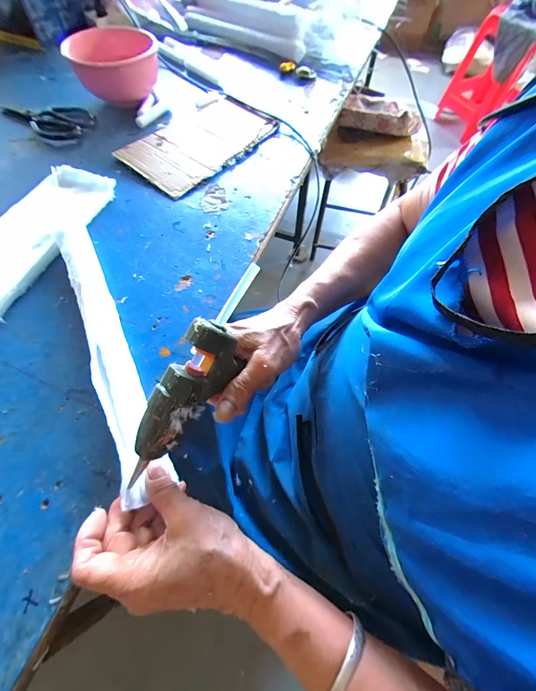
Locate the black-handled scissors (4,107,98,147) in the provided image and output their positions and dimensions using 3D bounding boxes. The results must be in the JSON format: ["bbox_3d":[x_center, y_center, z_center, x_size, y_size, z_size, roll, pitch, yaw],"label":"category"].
[{"bbox_3d":[-0.384,-0.401,0.529,0.170,0.013,0.095,31,65,15],"label":"black-handled scissors"}]

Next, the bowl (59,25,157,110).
[{"bbox_3d":[-0.264,-0.484,0.530,0.136,0.080,0.170,-27,65,-15],"label":"bowl"}]

